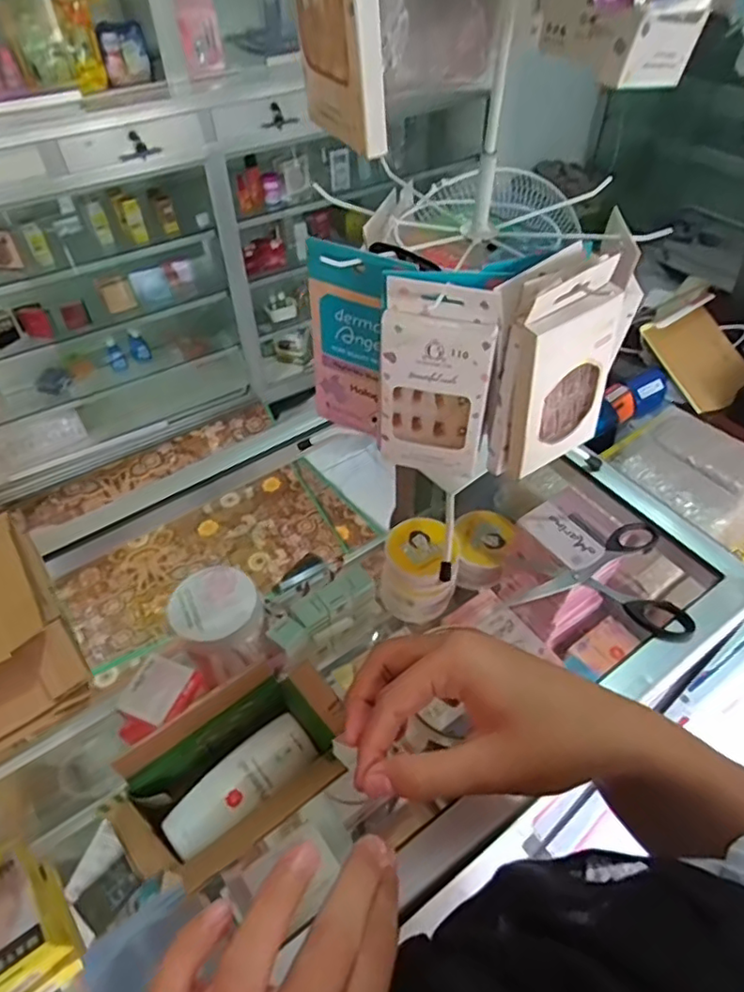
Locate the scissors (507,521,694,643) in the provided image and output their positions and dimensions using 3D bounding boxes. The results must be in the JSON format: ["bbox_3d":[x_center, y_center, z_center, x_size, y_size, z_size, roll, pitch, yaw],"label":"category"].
[{"bbox_3d":[0.185,0.058,0.490,0.126,0.012,0.105,9,48,9],"label":"scissors"}]

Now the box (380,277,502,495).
[{"bbox_3d":[0.043,-0.070,0.407,0.072,0.149,0.017,10,48,11],"label":"box"}]

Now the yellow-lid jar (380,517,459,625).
[{"bbox_3d":[0.057,0.088,0.714,0.083,0.084,0.092,11,48,12],"label":"yellow-lid jar"}]

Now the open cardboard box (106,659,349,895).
[{"bbox_3d":[-0.080,0.157,0.356,0.126,0.068,0.063,-31,54,-24],"label":"open cardboard box"}]

